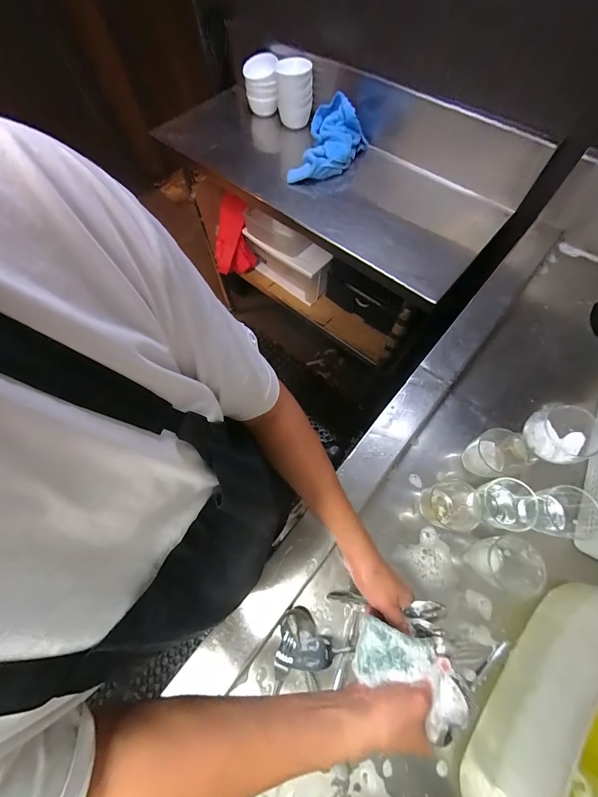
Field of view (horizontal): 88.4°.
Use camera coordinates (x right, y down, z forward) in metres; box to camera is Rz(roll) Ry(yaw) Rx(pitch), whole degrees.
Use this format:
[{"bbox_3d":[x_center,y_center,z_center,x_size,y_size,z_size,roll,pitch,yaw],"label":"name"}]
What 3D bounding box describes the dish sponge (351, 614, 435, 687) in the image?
[{"bbox_3d":[0.120,0.324,0.383,0.097,0.022,0.060,16,68,10],"label":"dish sponge"}]

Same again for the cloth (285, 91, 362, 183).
[{"bbox_3d":[0.072,-0.701,0.836,0.151,0.140,0.156,23,70,12],"label":"cloth"}]

